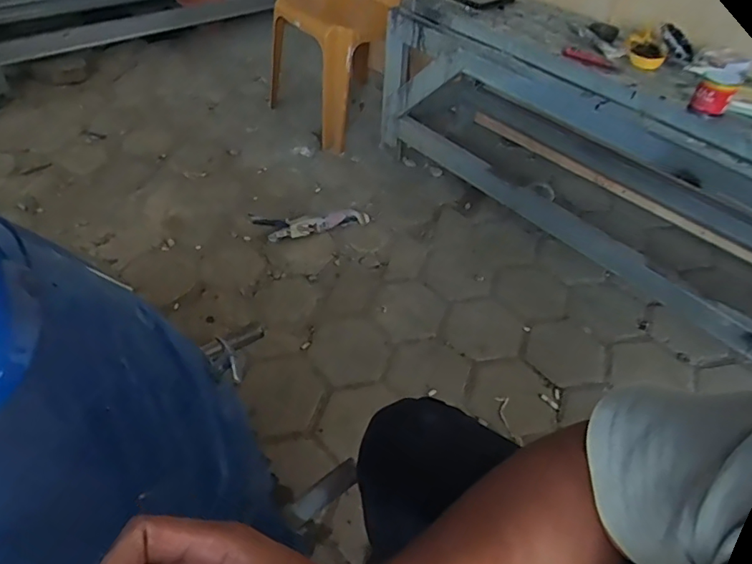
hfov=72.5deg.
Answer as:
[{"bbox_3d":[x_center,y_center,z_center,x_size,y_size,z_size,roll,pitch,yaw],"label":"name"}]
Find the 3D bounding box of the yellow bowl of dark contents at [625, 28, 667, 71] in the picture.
[{"bbox_3d":[0.631,-0.544,1.203,0.094,0.042,0.120,21,49,17],"label":"yellow bowl of dark contents"}]

